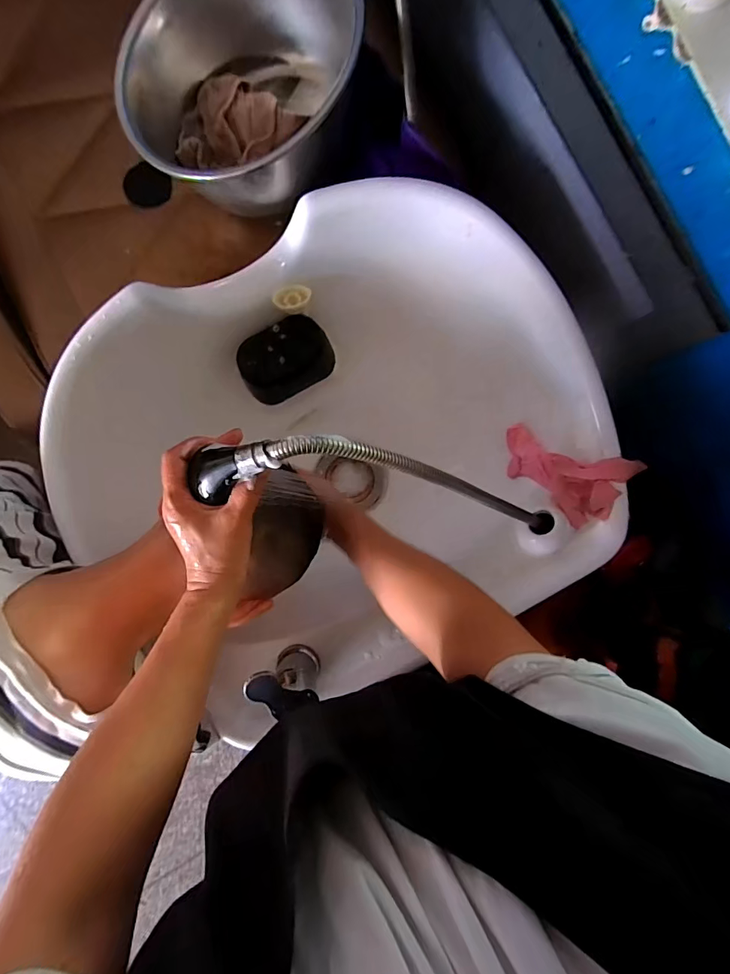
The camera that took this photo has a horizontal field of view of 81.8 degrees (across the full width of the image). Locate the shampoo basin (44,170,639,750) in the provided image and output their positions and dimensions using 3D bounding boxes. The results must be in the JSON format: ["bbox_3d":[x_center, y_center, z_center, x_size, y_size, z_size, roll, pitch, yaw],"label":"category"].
[{"bbox_3d":[-0.036,-0.044,0.551,0.584,0.188,0.488,-27,95,-1],"label":"shampoo basin"}]

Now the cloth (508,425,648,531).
[{"bbox_3d":[0.234,-0.022,0.515,0.149,0.040,0.089,33,92,26],"label":"cloth"}]

